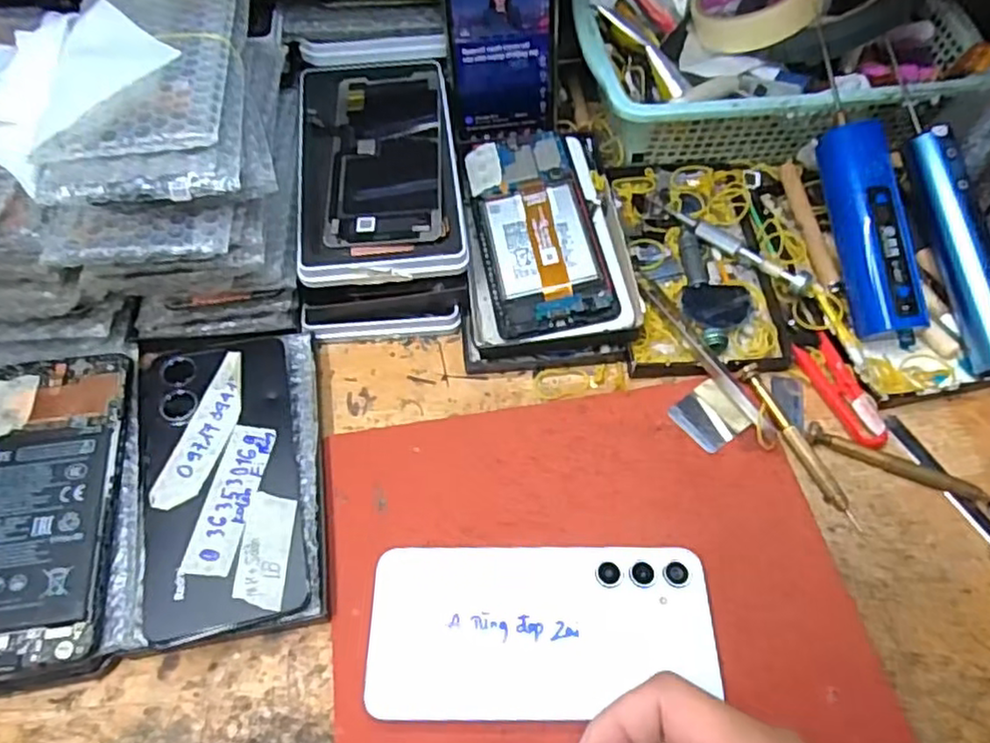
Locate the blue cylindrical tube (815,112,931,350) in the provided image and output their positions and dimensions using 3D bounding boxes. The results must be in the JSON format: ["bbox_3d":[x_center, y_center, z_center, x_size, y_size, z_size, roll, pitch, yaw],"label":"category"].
[{"bbox_3d":[0.230,-0.088,0.411,0.033,0.035,0.138,-8,82,-4],"label":"blue cylindrical tube"}]

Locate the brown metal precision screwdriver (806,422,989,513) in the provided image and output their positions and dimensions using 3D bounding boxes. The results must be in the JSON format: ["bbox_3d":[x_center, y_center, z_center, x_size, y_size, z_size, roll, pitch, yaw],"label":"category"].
[{"bbox_3d":[0.226,0.053,0.367,0.108,0.008,0.012,23,61,14],"label":"brown metal precision screwdriver"}]

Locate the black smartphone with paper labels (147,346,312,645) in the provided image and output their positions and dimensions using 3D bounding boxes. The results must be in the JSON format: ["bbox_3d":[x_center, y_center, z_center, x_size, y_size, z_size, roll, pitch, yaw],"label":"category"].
[{"bbox_3d":[-0.142,0.052,0.345,0.075,0.011,0.155,-12,59,-7],"label":"black smartphone with paper labels"}]

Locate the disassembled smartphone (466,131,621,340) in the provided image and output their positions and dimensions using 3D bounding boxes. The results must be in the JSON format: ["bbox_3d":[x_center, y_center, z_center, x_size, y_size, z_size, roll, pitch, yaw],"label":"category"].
[{"bbox_3d":[0.026,-0.093,0.432,0.073,0.009,0.155,-13,62,1],"label":"disassembled smartphone"}]

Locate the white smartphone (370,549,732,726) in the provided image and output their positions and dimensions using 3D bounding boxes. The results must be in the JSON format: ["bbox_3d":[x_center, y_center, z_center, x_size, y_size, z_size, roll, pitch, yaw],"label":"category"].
[{"bbox_3d":[0.022,0.120,0.317,0.157,0.006,0.077,0,58,1],"label":"white smartphone"}]

